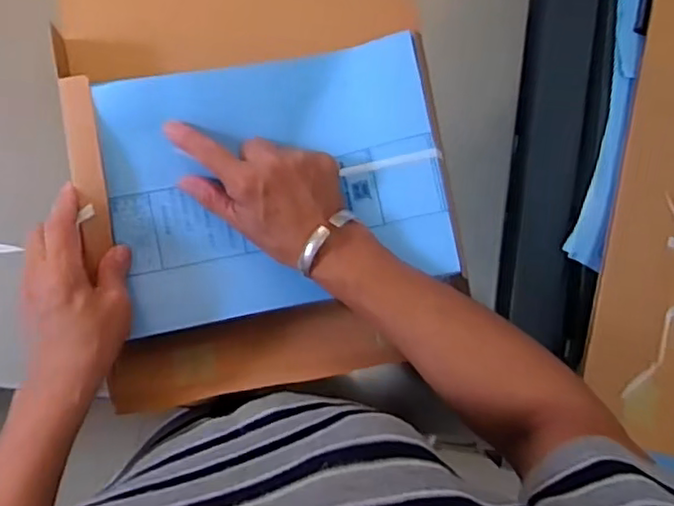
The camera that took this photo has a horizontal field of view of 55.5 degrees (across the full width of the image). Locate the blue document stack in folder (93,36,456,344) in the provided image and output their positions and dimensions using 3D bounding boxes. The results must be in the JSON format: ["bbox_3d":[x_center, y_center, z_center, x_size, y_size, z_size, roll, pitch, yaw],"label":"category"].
[{"bbox_3d":[-0.049,-0.061,0.540,0.272,0.037,0.211,-11,87,-8],"label":"blue document stack in folder"}]

